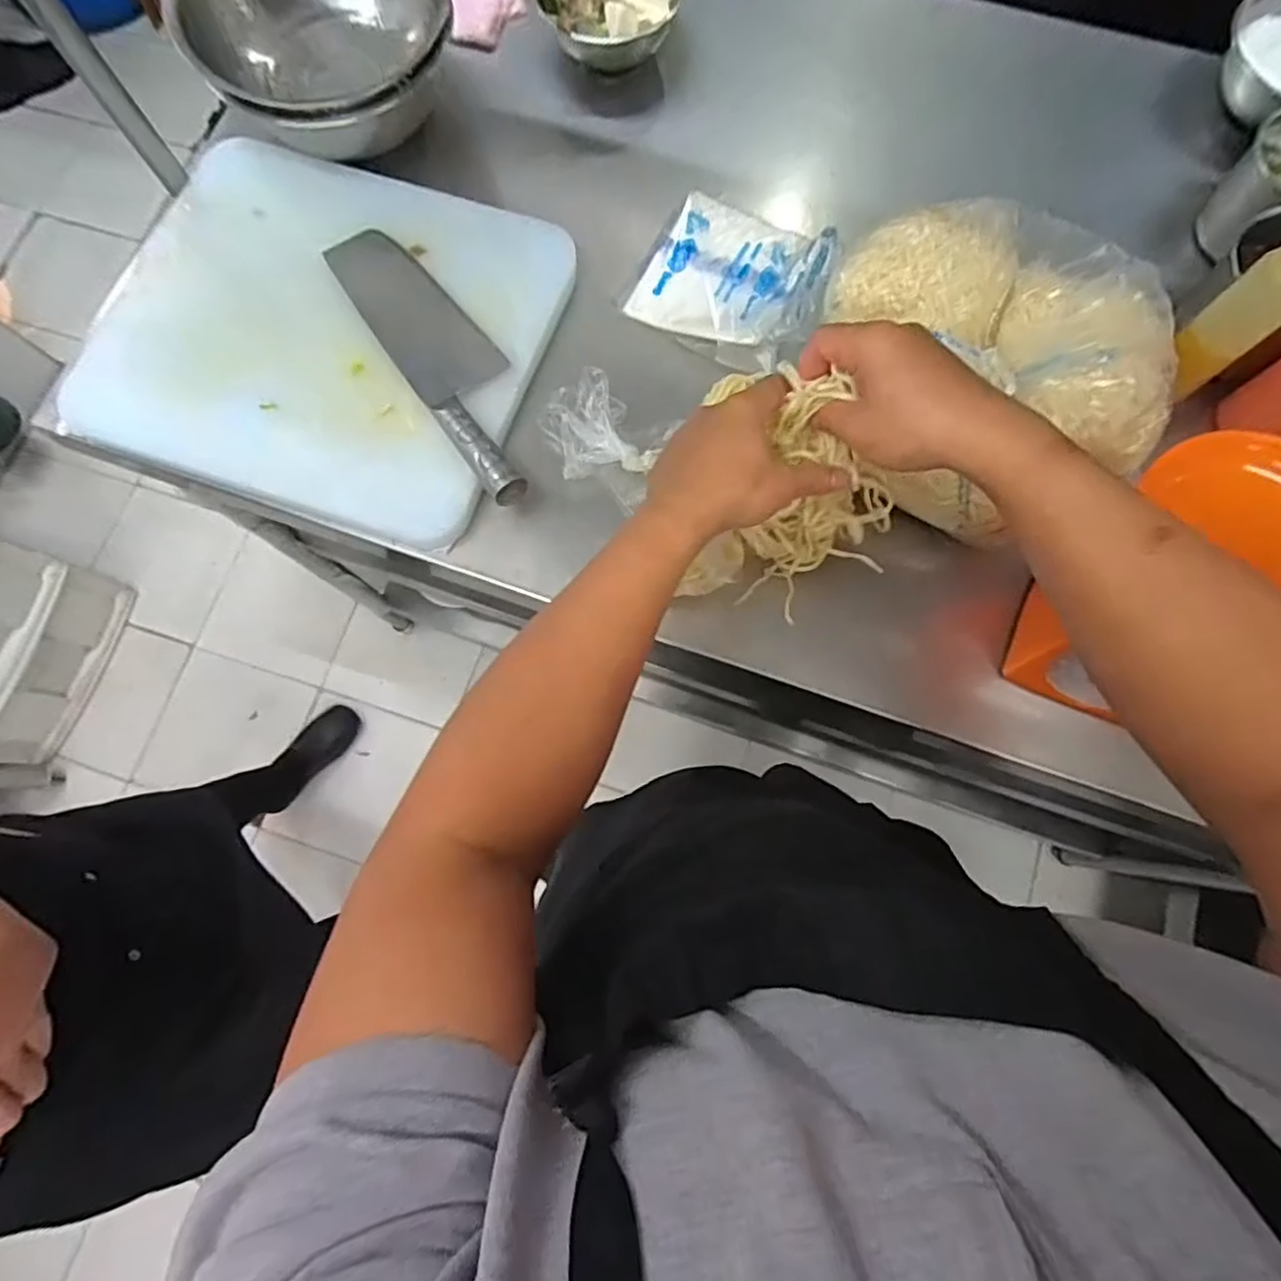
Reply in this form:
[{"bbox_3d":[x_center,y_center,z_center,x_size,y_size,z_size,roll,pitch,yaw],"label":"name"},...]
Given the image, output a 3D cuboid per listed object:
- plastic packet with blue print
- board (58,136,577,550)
[{"bbox_3d":[0.090,-0.352,0.644,0.189,0.045,0.169,24,75,15],"label":"plastic packet with blue print"},{"bbox_3d":[-0.294,-0.296,0.624,0.396,0.038,0.352,16,78,5],"label":"board"}]

